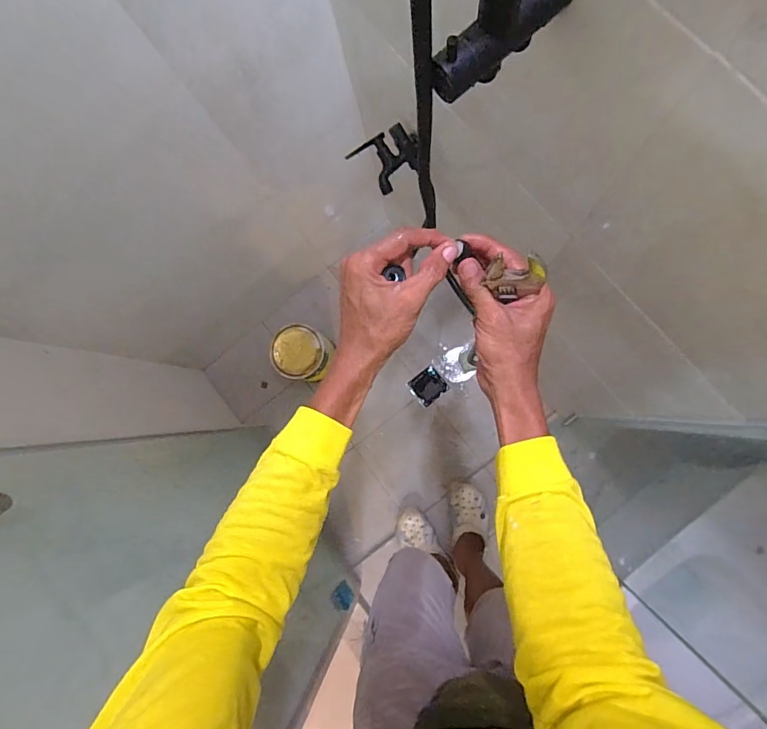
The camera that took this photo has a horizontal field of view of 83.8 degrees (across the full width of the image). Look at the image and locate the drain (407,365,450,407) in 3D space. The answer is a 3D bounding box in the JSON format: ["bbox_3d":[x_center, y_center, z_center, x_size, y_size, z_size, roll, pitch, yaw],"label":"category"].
[{"bbox_3d":[0.146,0.071,1.386,0.109,0.015,0.101,-39,82,2],"label":"drain"}]

